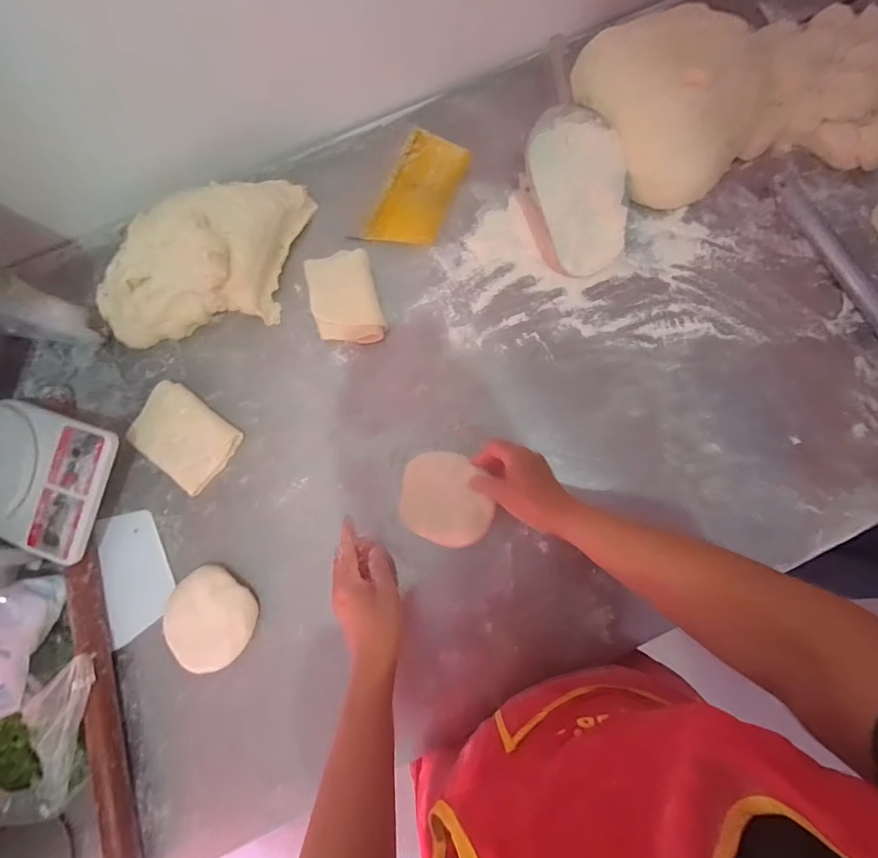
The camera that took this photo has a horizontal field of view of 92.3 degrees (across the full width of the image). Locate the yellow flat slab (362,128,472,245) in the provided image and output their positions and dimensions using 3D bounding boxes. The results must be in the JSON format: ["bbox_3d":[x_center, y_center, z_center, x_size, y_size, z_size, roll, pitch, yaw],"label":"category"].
[{"bbox_3d":[-0.029,-0.331,0.589,0.096,0.017,0.170,24,81,5],"label":"yellow flat slab"}]

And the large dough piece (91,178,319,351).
[{"bbox_3d":[-0.291,-0.215,0.536,0.294,0.095,0.170,-31,81,-4],"label":"large dough piece"}]

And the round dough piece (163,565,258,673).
[{"bbox_3d":[-0.264,0.217,0.490,0.102,0.034,0.098,0,80,1],"label":"round dough piece"}]

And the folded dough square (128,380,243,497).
[{"bbox_3d":[-0.322,0.008,0.529,0.128,0.036,0.093,38,83,7],"label":"folded dough square"}]

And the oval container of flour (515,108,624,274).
[{"bbox_3d":[0.184,-0.314,0.564,0.137,0.058,0.204,-13,80,-1],"label":"oval container of flour"}]

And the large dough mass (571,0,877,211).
[{"bbox_3d":[0.427,-0.453,0.570,0.437,0.088,0.237,-11,80,-1],"label":"large dough mass"}]

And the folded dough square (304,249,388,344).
[{"bbox_3d":[-0.125,-0.176,0.560,0.086,0.020,0.133,-16,80,-2],"label":"folded dough square"}]

